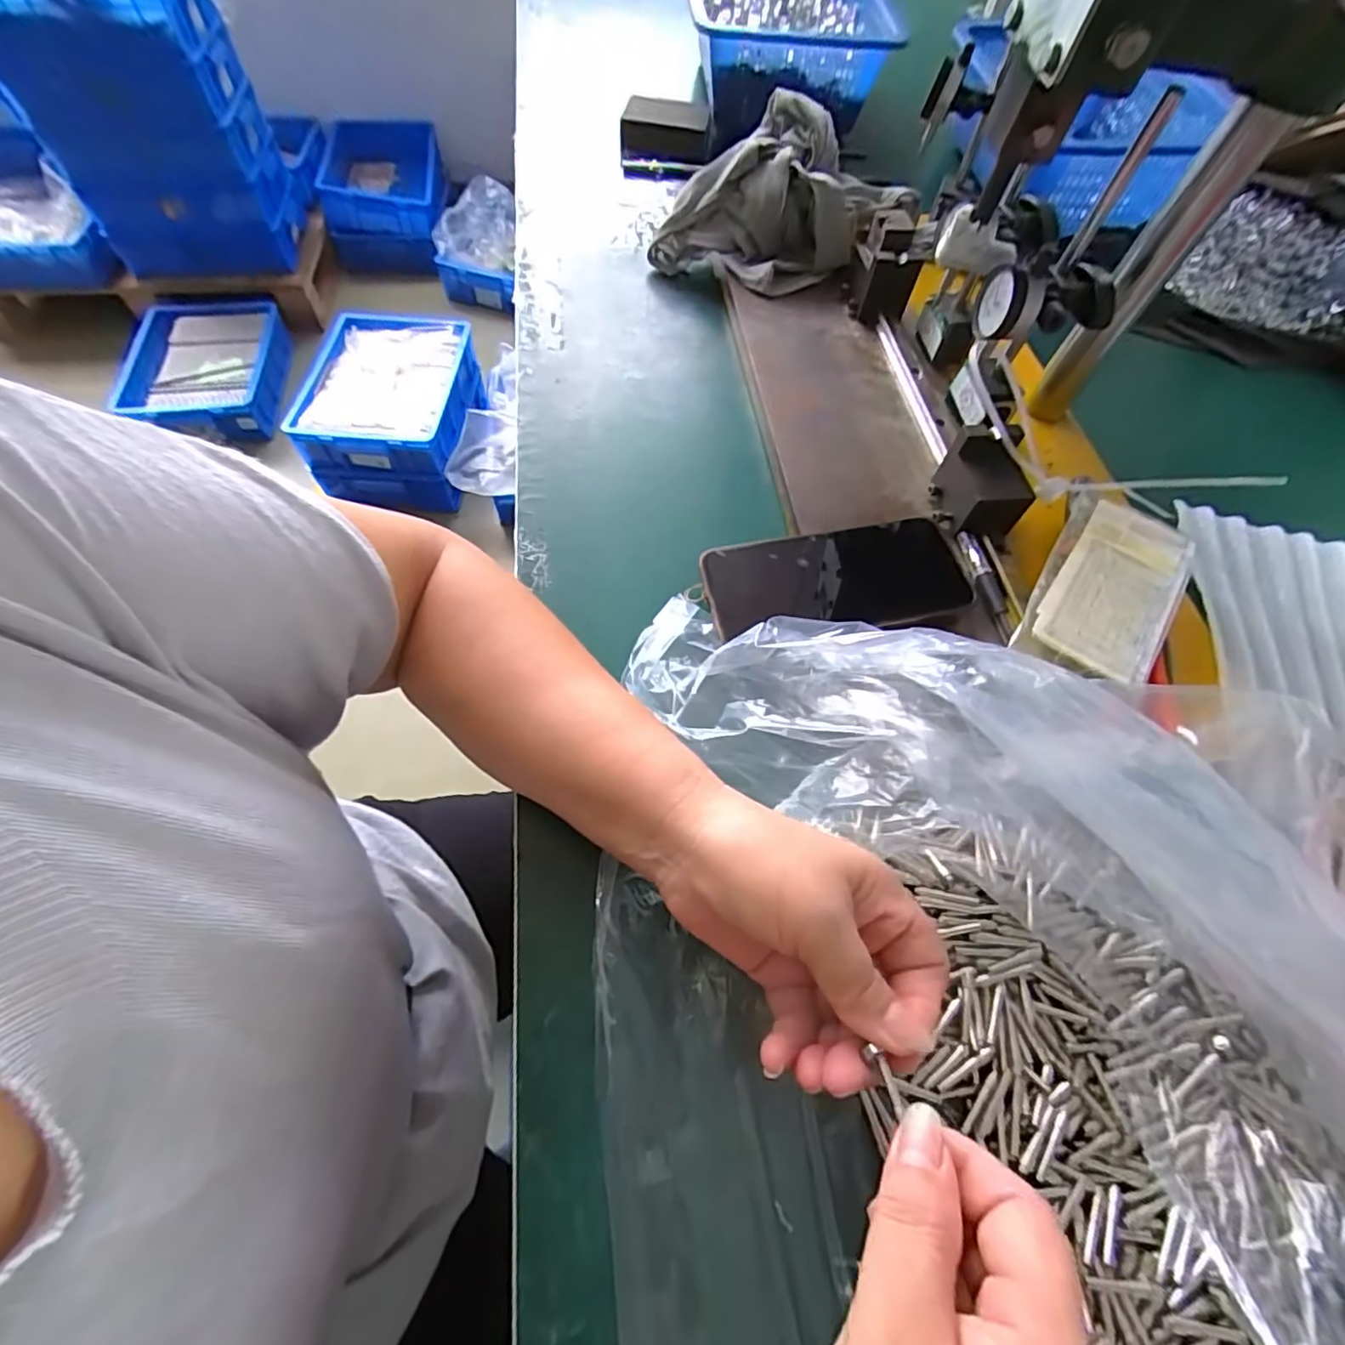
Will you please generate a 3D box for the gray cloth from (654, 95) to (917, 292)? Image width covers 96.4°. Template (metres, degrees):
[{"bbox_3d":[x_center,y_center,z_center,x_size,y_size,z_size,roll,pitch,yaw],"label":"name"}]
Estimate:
[{"bbox_3d":[0.098,-0.422,0.546,0.188,0.098,0.142,-32,68,-18],"label":"gray cloth"}]

